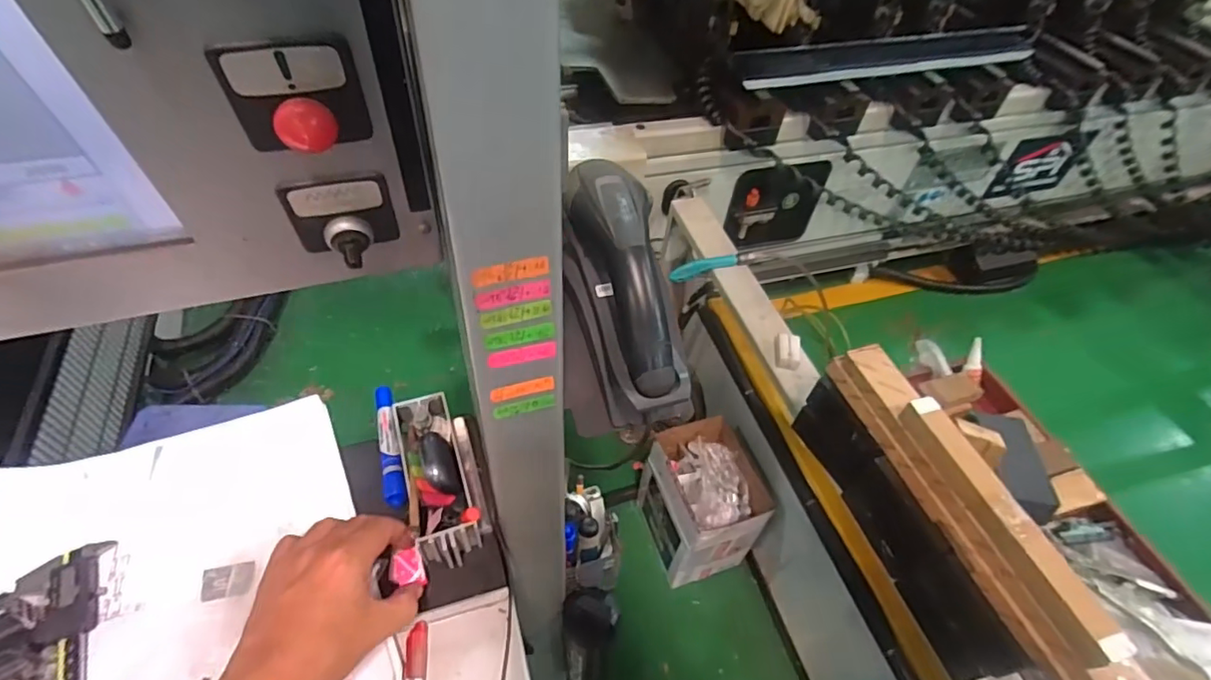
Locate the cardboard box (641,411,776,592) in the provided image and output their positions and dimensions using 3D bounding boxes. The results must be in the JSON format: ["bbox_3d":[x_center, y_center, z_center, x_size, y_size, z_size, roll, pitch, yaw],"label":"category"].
[{"bbox_3d":[0.239,0.418,1.476,0.221,0.334,0.298,-14,53,-17],"label":"cardboard box"}]

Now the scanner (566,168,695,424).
[{"bbox_3d":[0.016,-0.031,0.436,0.078,0.092,0.198,-14,90,-17],"label":"scanner"}]

